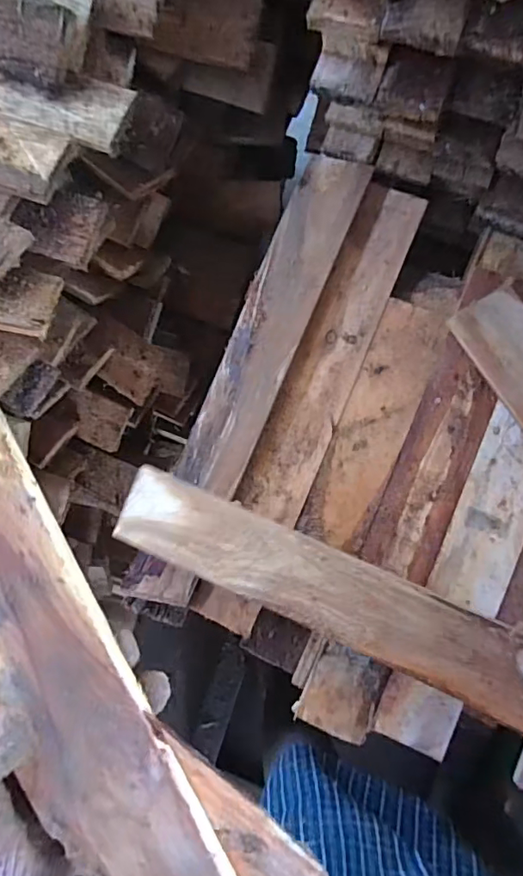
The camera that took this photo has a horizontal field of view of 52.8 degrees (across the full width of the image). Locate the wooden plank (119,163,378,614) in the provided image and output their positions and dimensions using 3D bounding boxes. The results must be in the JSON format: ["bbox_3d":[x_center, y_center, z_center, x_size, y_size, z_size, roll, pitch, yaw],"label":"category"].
[{"bbox_3d":[-0.013,-0.064,0.558,0.069,0.023,0.506,22,88,9],"label":"wooden plank"}]

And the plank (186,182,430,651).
[{"bbox_3d":[0.054,-0.037,0.558,0.066,0.017,0.492,23,88,9],"label":"plank"}]

